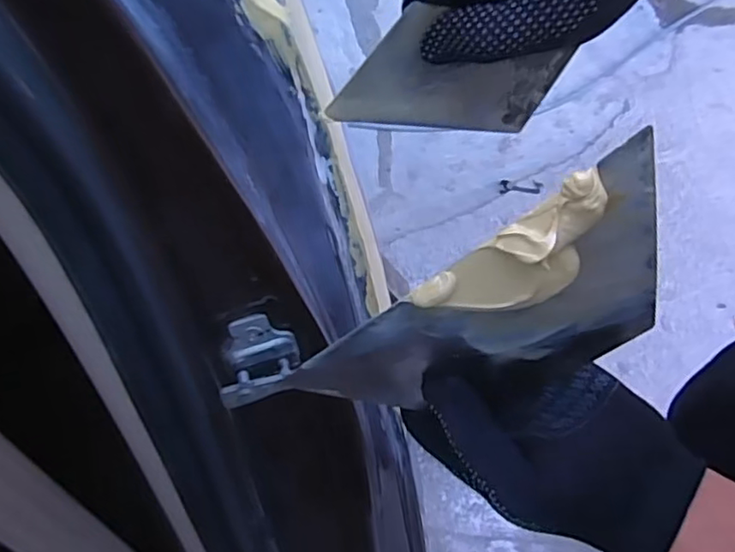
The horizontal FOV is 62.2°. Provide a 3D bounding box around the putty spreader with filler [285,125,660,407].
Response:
[{"bbox_3d":[0.065,0.024,0.272,0.166,0.107,0.013,-36,41,24],"label":"putty spreader with filler"}]

